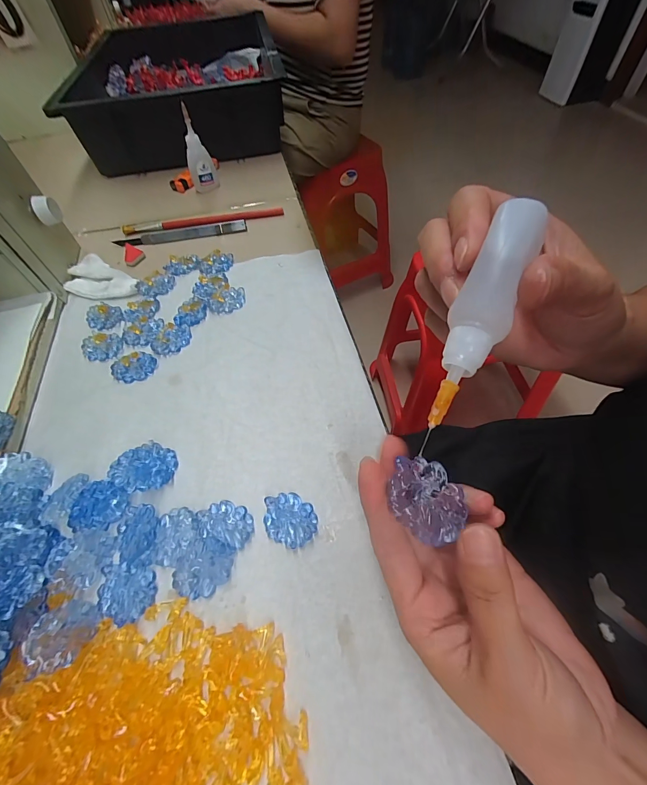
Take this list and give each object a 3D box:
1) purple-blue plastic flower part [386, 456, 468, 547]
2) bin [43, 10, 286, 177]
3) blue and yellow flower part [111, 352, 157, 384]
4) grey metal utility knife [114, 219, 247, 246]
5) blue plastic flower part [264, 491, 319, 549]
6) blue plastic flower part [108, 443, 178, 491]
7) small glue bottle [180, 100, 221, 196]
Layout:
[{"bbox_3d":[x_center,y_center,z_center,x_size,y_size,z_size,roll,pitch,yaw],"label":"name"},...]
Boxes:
[{"bbox_3d":[0.045,0.045,0.149,0.028,0.005,0.035,-34,61,-18],"label":"purple-blue plastic flower part"},{"bbox_3d":[-0.236,-0.512,0.577,0.300,0.099,0.441,-10,57,-3],"label":"bin"},{"bbox_3d":[-0.165,-0.022,0.297,0.036,0.006,0.028,-17,57,-7],"label":"blue and yellow flower part"},{"bbox_3d":[-0.169,-0.189,0.409,0.153,0.009,0.017,-10,57,-3],"label":"grey metal utility knife"},{"bbox_3d":[-0.022,0.081,0.221,0.037,0.007,0.030,31,63,21],"label":"blue plastic flower part"},{"bbox_3d":[-0.125,0.053,0.241,0.032,0.016,0.038,32,64,22],"label":"blue plastic flower part"},{"bbox_3d":[-0.162,-0.307,0.437,0.033,0.093,0.016,-14,57,-6],"label":"small glue bottle"}]

